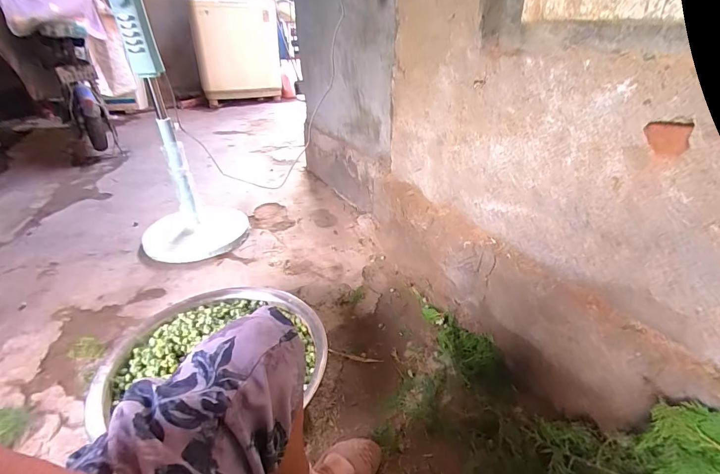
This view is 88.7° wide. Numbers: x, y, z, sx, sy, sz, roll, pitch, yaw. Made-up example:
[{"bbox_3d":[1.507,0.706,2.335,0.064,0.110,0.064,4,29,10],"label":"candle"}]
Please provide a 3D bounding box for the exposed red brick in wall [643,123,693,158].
[{"bbox_3d":[0.491,-0.159,0.592,0.005,0.049,0.065,-16,35,-26],"label":"exposed red brick in wall"}]

